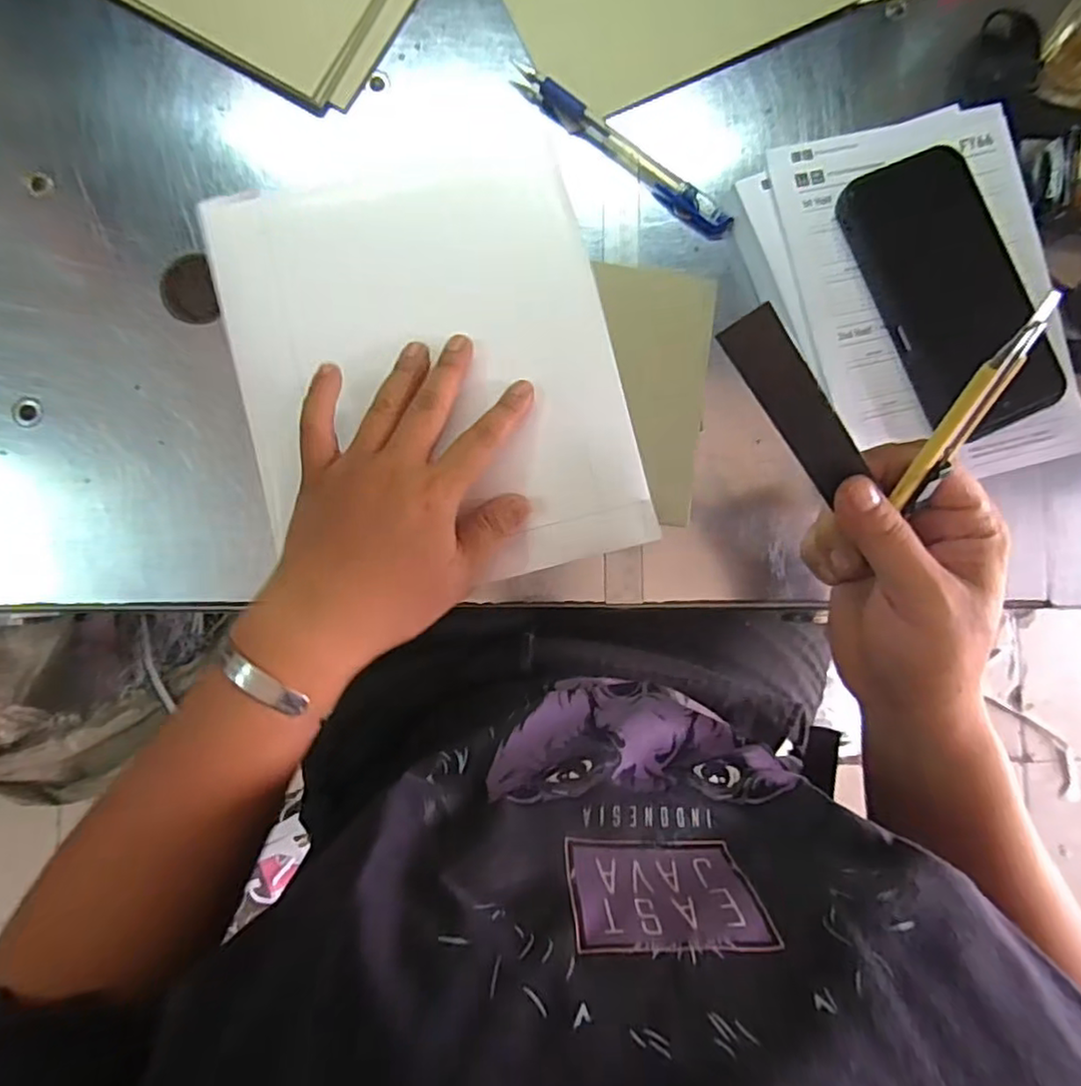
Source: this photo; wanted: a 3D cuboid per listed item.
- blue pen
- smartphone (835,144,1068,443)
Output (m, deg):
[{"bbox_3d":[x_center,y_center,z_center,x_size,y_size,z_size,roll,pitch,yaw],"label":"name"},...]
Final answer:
[{"bbox_3d":[0.051,-0.241,0.392,0.159,0.011,0.015,37,86,-1],"label":"blue pen"},{"bbox_3d":[0.244,-0.147,0.376,0.085,0.013,0.163,-22,88,2],"label":"smartphone"}]

